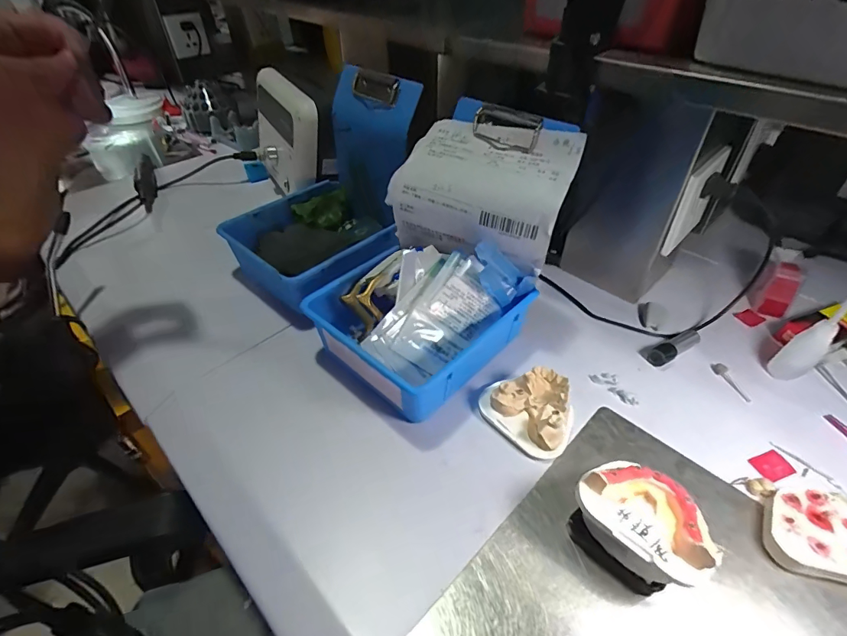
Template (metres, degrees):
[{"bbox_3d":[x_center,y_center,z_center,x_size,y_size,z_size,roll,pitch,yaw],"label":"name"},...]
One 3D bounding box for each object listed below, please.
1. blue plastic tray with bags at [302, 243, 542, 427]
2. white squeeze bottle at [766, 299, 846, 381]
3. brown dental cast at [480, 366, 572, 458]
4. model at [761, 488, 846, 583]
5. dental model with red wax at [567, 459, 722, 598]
[{"bbox_3d":[-0.005,-0.006,0.404,0.150,0.107,0.164,32,53,31],"label":"blue plastic tray with bags"},{"bbox_3d":[0.336,0.008,0.366,0.033,0.115,0.026,-30,50,-26],"label":"white squeeze bottle"},{"bbox_3d":[0.090,0.074,0.366,0.075,0.034,0.059,29,52,29],"label":"brown dental cast"},{"bbox_3d":[0.265,0.146,0.296,0.064,0.019,0.056,9,45,12],"label":"model"},{"bbox_3d":[0.143,0.134,0.286,0.079,0.054,0.062,33,54,32],"label":"dental model with red wax"}]

